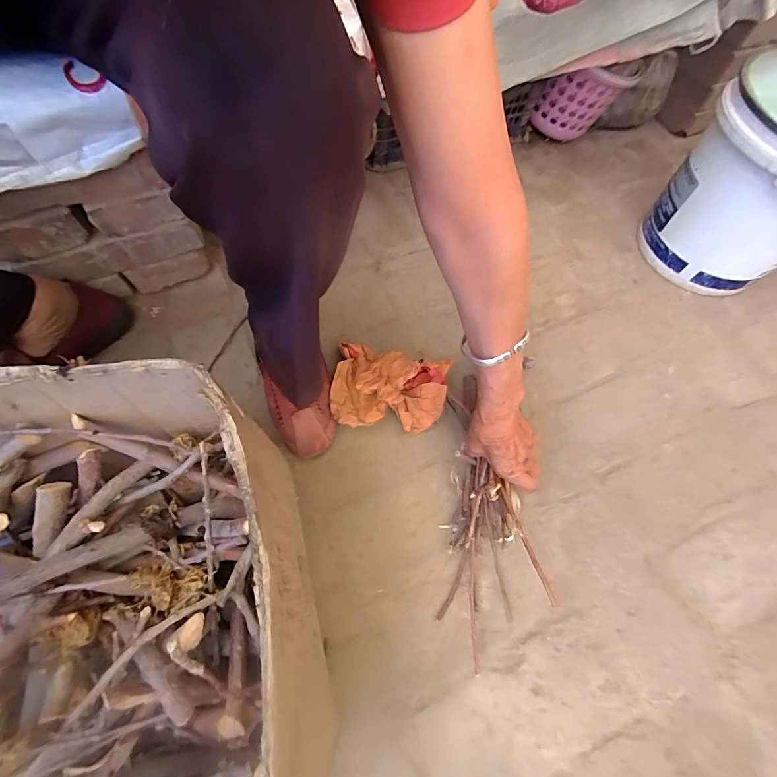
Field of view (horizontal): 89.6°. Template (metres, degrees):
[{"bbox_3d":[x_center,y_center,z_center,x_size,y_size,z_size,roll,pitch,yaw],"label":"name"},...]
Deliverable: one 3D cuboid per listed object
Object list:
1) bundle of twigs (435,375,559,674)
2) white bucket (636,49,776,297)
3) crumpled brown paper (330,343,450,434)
[{"bbox_3d":[0.121,0.135,0.489,0.105,0.077,0.338,1,67,-2],"label":"bundle of twigs"},{"bbox_3d":[0.611,-0.332,0.653,0.267,0.264,0.267,1,64,-2],"label":"white bucket"},{"bbox_3d":[0.001,-0.007,0.543,0.155,0.094,0.125,10,64,2],"label":"crumpled brown paper"}]

